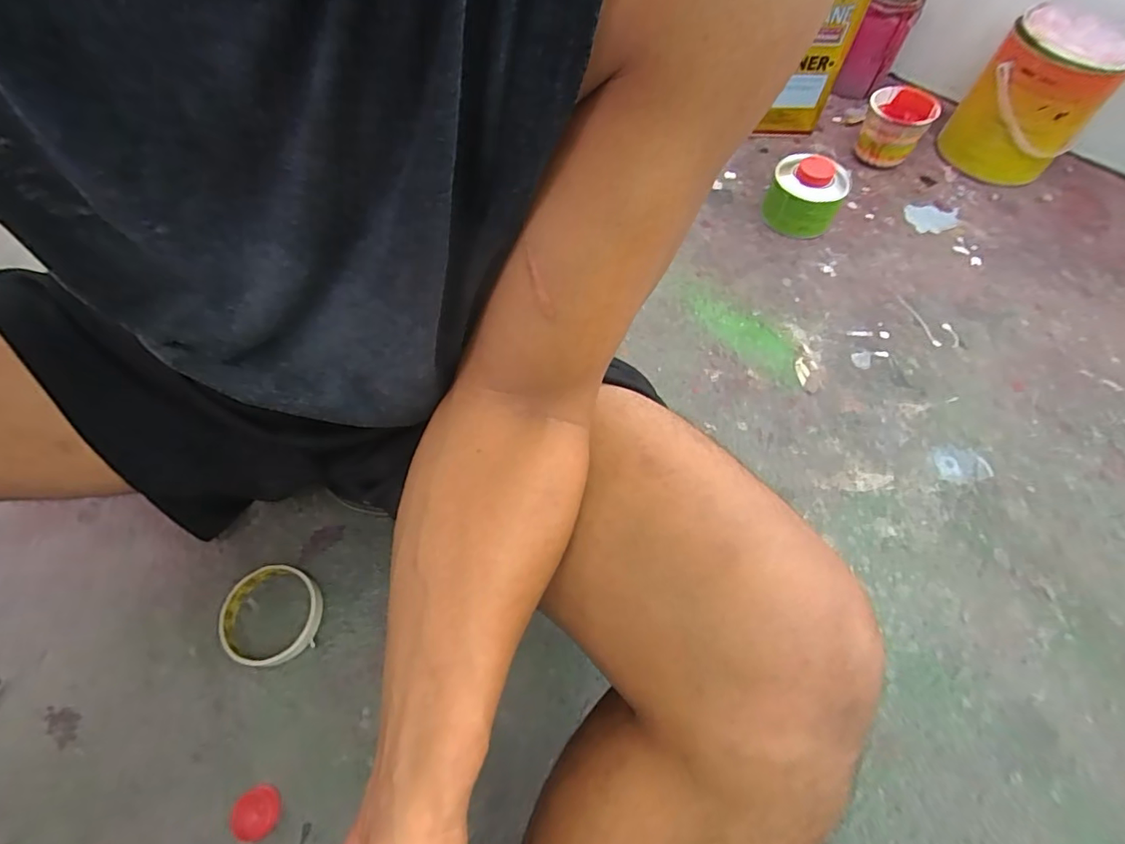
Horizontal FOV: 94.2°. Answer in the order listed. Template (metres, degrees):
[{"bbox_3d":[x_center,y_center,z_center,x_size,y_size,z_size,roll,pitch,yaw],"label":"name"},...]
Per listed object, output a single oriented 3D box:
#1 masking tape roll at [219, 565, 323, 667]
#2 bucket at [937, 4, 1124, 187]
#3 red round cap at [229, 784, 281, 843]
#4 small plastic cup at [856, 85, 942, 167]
[{"bbox_3d":[-0.260,0.172,0.467,0.085,0.018,0.082,0,61,0],"label":"masking tape roll"},{"bbox_3d":[0.688,-0.473,0.768,0.158,0.164,0.164,0,61,0],"label":"bucket"},{"bbox_3d":[-0.237,0.301,0.402,0.035,0.006,0.034,0,61,0],"label":"red round cap"},{"bbox_3d":[0.503,-0.445,0.800,0.090,0.078,0.096,0,61,0],"label":"small plastic cup"}]

